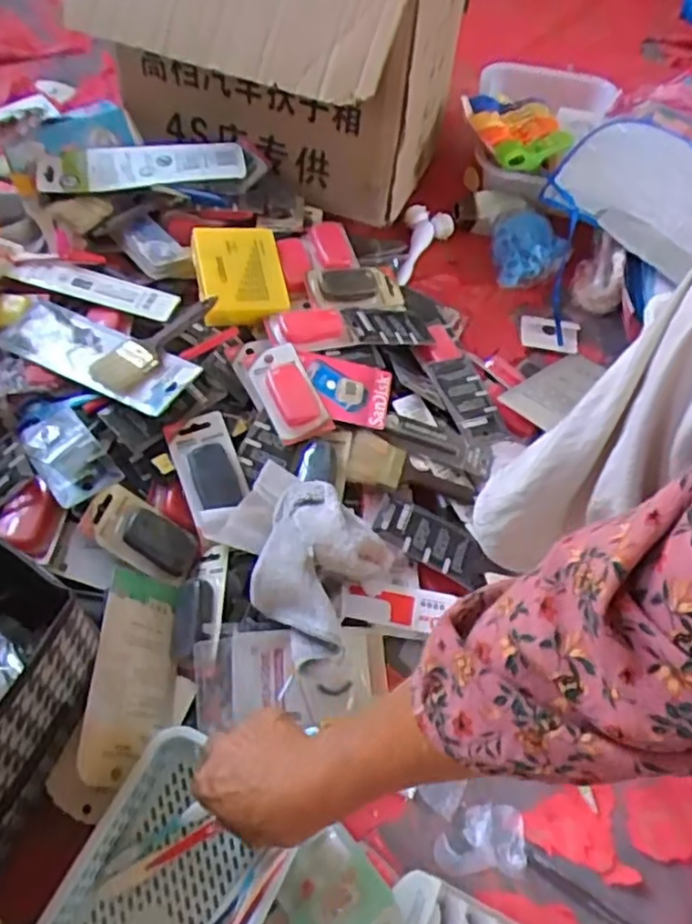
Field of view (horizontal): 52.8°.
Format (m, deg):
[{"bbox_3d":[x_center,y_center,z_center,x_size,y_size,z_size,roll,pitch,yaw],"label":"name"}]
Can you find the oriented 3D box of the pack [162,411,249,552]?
[{"bbox_3d":[-0.125,0.007,0.638,0.056,0.022,0.111,-18,64,-13],"label":"pack"}]

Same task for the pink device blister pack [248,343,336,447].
[{"bbox_3d":[-0.058,-0.070,0.690,0.054,0.019,0.108,-21,65,-15],"label":"pink device blister pack"}]

